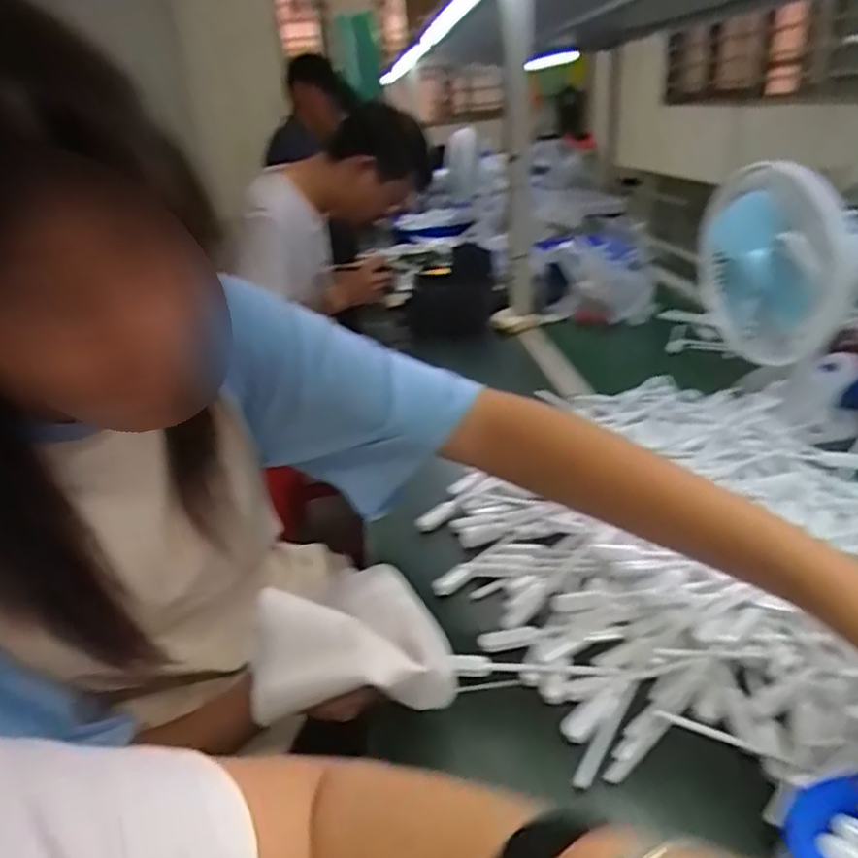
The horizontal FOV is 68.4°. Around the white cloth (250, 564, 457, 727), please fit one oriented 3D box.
[{"bbox_3d":[-0.053,0.144,0.446,0.131,0.041,0.114,-4,27,3],"label":"white cloth"}]

